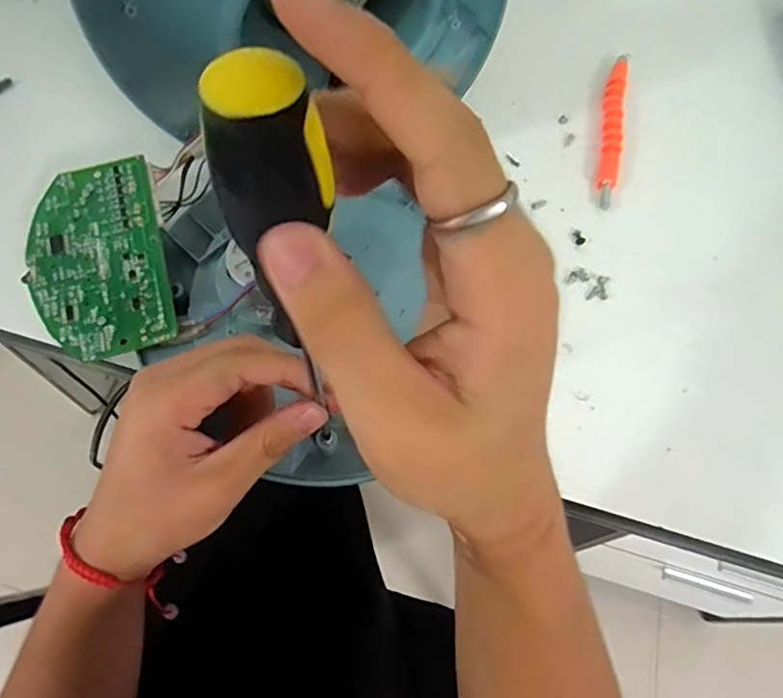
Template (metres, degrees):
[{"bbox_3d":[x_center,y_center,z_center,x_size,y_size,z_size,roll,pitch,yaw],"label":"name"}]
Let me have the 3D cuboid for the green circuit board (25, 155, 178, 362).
[{"bbox_3d":[-0.187,-0.059,0.364,0.080,0.007,0.140,-15,67,-10],"label":"green circuit board"}]

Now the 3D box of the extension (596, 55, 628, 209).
[{"bbox_3d":[0.181,-0.184,0.471,0.018,0.013,0.162,14,65,3],"label":"extension"}]

